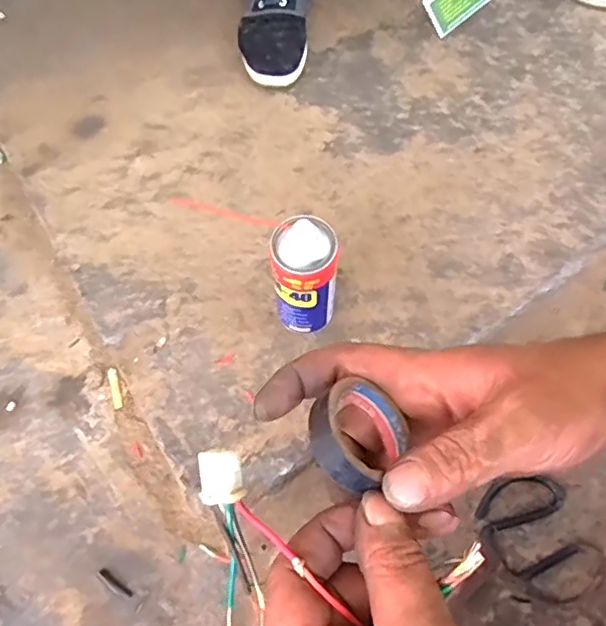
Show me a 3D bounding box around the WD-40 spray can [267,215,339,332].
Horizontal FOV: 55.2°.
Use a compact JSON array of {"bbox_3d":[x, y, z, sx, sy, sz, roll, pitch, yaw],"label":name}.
[{"bbox_3d":[0.004,-0.029,0.589,0.066,0.175,0.056,-7,62,-1],"label":"WD-40 spray can"}]

